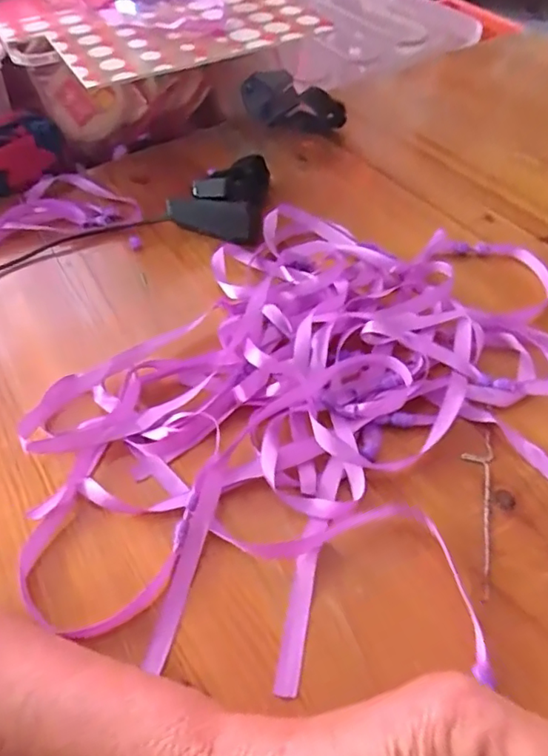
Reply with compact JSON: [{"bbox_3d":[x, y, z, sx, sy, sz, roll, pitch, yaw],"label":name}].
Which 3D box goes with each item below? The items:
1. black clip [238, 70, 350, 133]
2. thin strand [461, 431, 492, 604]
[{"bbox_3d":[0.020,-0.269,0.538,0.101,0.042,0.031,13,48,-8],"label":"black clip"},{"bbox_3d":[0.106,0.066,0.285,0.015,0.004,0.095,11,50,11],"label":"thin strand"}]

